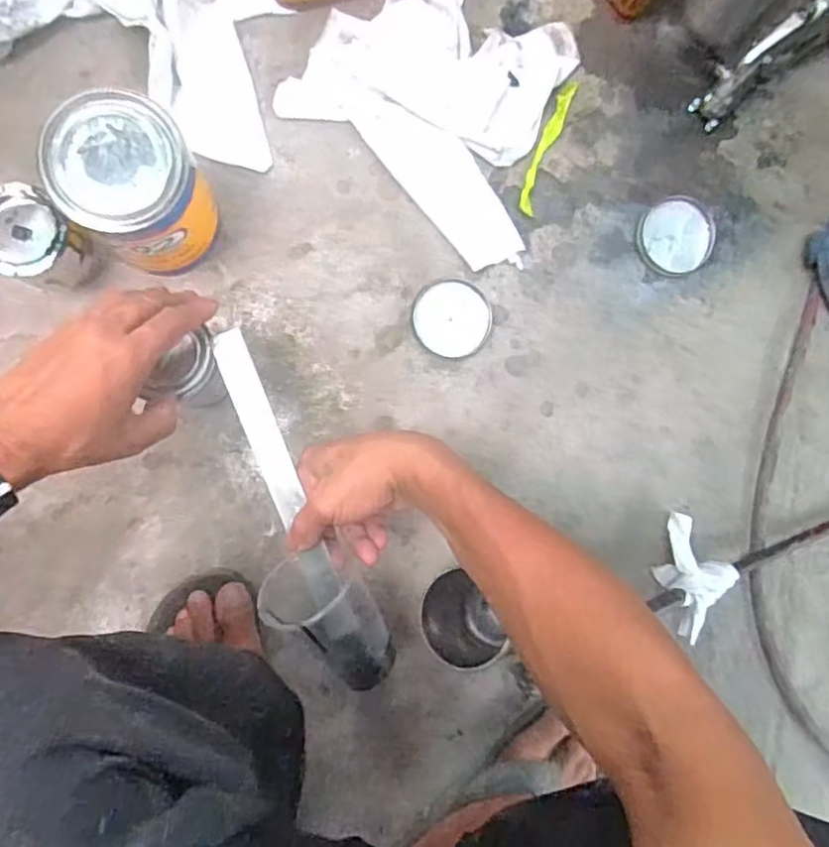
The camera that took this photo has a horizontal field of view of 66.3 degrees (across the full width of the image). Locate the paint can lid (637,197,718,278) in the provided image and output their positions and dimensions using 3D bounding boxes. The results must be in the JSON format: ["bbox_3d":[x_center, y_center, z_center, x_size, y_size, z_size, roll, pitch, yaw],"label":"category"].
[{"bbox_3d":[0.268,-0.192,0.648,0.076,0.014,0.076,0,89,-8],"label":"paint can lid"}]

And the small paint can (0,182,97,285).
[{"bbox_3d":[-0.327,-0.157,0.542,0.073,0.063,0.068,0,89,-8],"label":"small paint can"}]

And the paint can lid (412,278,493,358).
[{"bbox_3d":[0.038,-0.103,0.622,0.075,0.006,0.074,0,89,-8],"label":"paint can lid"}]

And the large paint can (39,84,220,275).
[{"bbox_3d":[-0.225,-0.191,0.526,0.102,0.133,0.108,0,89,-8],"label":"large paint can"}]

